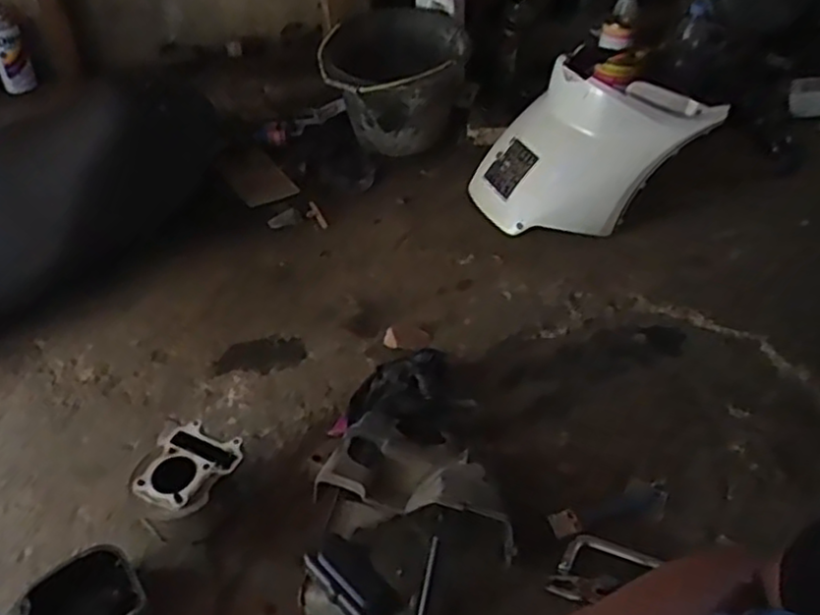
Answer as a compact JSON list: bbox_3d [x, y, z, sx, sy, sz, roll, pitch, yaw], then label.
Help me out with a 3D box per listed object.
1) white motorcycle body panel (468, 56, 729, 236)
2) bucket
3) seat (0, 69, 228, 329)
[{"bbox_3d":[0.301,-0.262,1.195,0.347,0.250,0.148,-1,42,-3],"label":"white motorcycle body panel"},{"bbox_3d":[-0.034,-0.443,1.415,0.267,0.225,0.267,1,42,-1],"label":"bucket"},{"bbox_3d":[-0.602,-0.138,1.154,0.784,0.341,0.198,-31,51,-30],"label":"seat"}]

